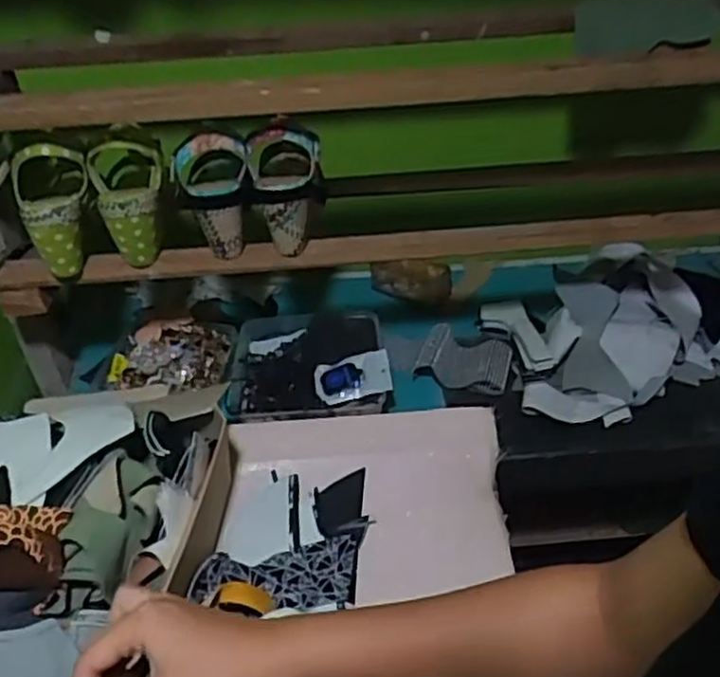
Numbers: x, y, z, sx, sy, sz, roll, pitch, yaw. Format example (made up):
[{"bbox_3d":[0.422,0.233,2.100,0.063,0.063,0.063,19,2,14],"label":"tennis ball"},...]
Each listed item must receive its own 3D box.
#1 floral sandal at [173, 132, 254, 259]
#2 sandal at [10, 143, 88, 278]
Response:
[{"bbox_3d":[-0.163,-0.169,0.815,0.080,0.129,0.091,-8,40,-7],"label":"floral sandal"},{"bbox_3d":[-0.341,-0.135,0.785,0.084,0.144,0.062,-2,18,-3],"label":"sandal"}]

